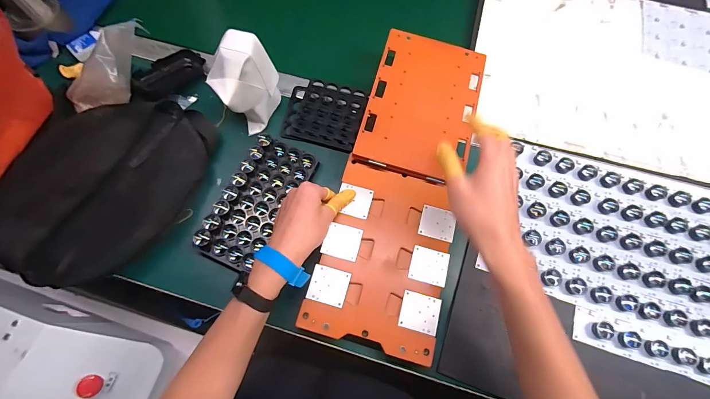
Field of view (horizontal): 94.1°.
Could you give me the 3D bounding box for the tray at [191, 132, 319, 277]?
[{"bbox_3d":[-0.139,0.001,0.472,0.090,0.032,0.190,25,72,8],"label":"tray"}]

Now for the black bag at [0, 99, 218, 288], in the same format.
[{"bbox_3d":[-0.356,-0.025,0.472,0.240,0.057,0.299,23,72,8],"label":"black bag"}]

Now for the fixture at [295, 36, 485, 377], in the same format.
[{"bbox_3d":[0.069,-0.034,0.466,0.163,0.022,0.454,14,75,5],"label":"fixture"}]

